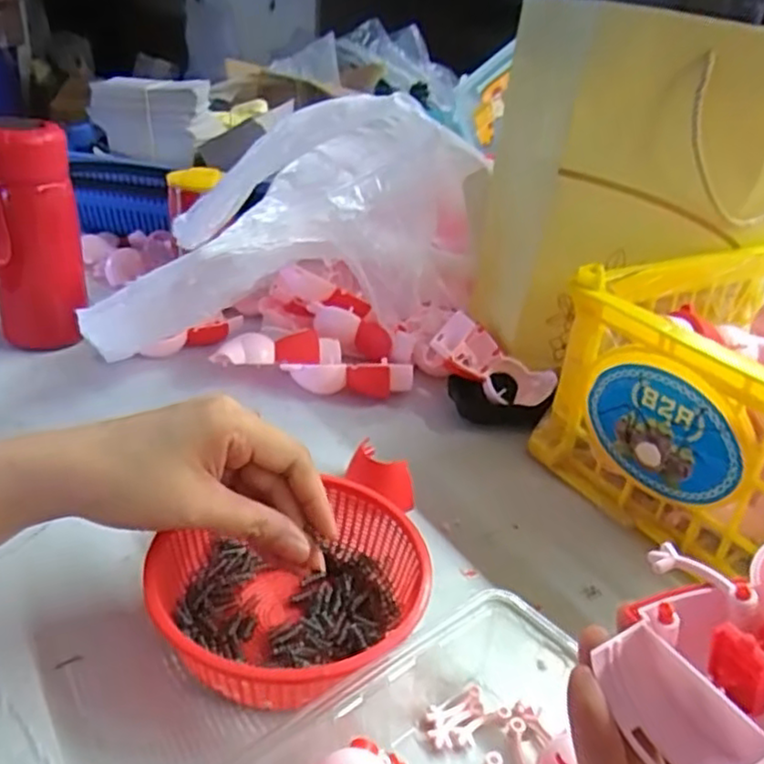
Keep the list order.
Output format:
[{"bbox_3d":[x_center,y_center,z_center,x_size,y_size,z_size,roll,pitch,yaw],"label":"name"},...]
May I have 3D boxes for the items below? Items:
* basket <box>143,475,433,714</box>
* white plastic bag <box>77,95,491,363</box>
[{"bbox_3d":[-0.041,0.106,0.344,0.133,0.051,0.119,-15,36,-21],"label":"basket"},{"bbox_3d":[-0.061,-0.112,0.539,0.330,0.182,0.099,-13,35,-31],"label":"white plastic bag"}]

